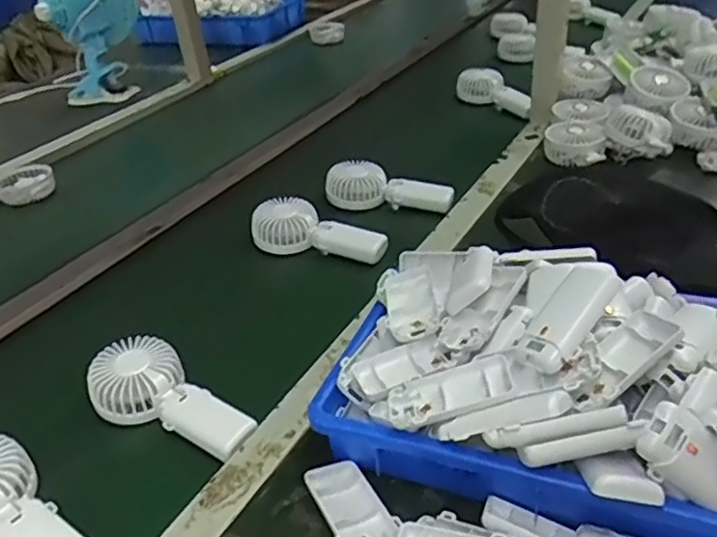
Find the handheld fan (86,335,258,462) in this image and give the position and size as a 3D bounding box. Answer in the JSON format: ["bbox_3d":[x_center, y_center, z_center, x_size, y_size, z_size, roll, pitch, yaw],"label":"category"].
[{"bbox_3d":[-0.175,0.125,0.605,0.174,0.035,0.079,24,43,21],"label":"handheld fan"}]

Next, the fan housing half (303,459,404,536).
[{"bbox_3d":[-0.003,0.184,0.484,0.046,0.019,0.098,-22,36,-20],"label":"fan housing half"}]

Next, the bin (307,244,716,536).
[{"bbox_3d":[0.169,0.088,0.505,0.370,0.108,0.223,9,37,23],"label":"bin"}]

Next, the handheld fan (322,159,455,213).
[{"bbox_3d":[0.042,-0.118,0.915,0.186,0.046,0.072,12,38,27],"label":"handheld fan"}]

